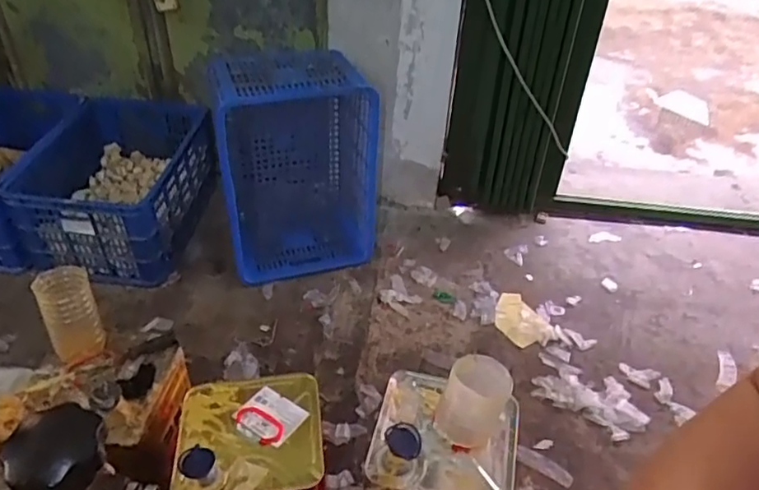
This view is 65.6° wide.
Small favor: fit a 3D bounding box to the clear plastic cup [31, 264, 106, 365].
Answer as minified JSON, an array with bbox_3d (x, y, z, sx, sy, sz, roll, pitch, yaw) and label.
[{"bbox_3d":[-0.568,0.125,1.084,0.089,0.150,0.090,2,40,-2],"label":"clear plastic cup"}]

